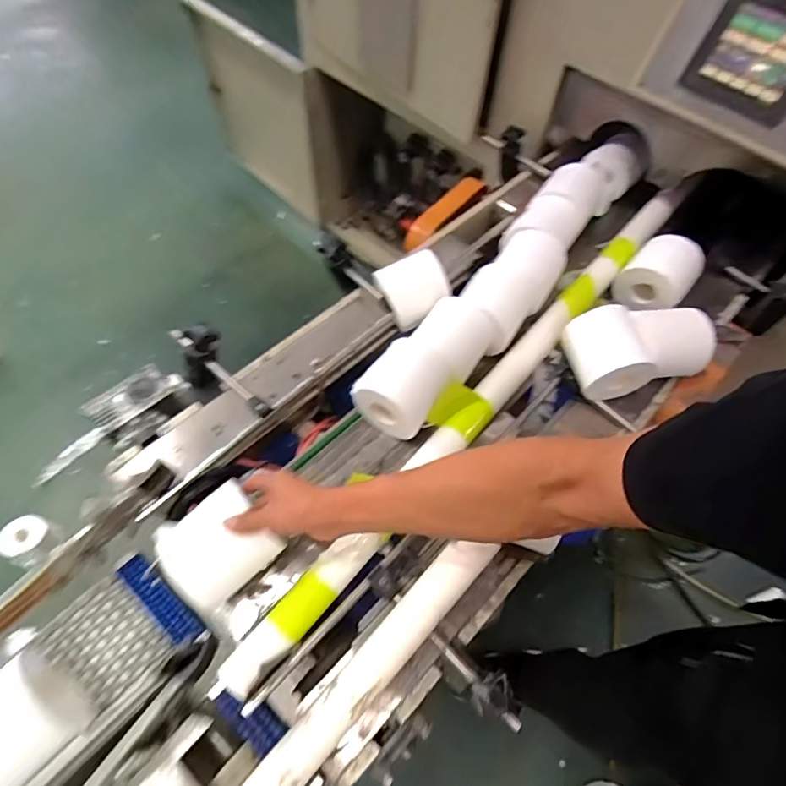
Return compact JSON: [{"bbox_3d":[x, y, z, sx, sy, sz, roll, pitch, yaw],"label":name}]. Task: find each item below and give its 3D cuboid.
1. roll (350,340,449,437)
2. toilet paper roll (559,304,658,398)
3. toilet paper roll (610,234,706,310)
[{"bbox_3d":[0.012,-0.006,0.673,0.104,0.112,0.097,35,64,16],"label":"roll"},{"bbox_3d":[0.320,-0.061,0.717,0.104,0.107,0.106,-9,60,-9],"label":"toilet paper roll"},{"bbox_3d":[0.459,-0.202,0.818,0.109,0.096,0.101,34,63,16],"label":"toilet paper roll"}]

